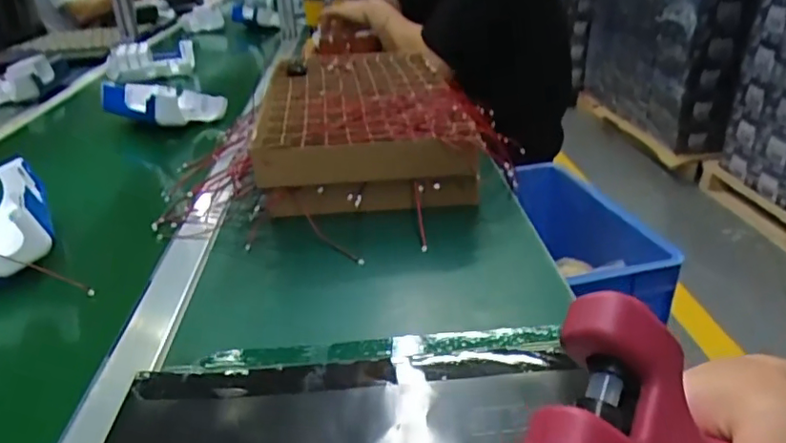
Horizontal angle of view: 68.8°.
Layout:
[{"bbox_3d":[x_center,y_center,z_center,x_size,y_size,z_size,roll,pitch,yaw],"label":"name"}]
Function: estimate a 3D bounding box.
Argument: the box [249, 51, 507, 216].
[{"bbox_3d":[-0.035,-0.143,0.820,0.287,0.105,0.427,-5,27,-6],"label":"box"}]

